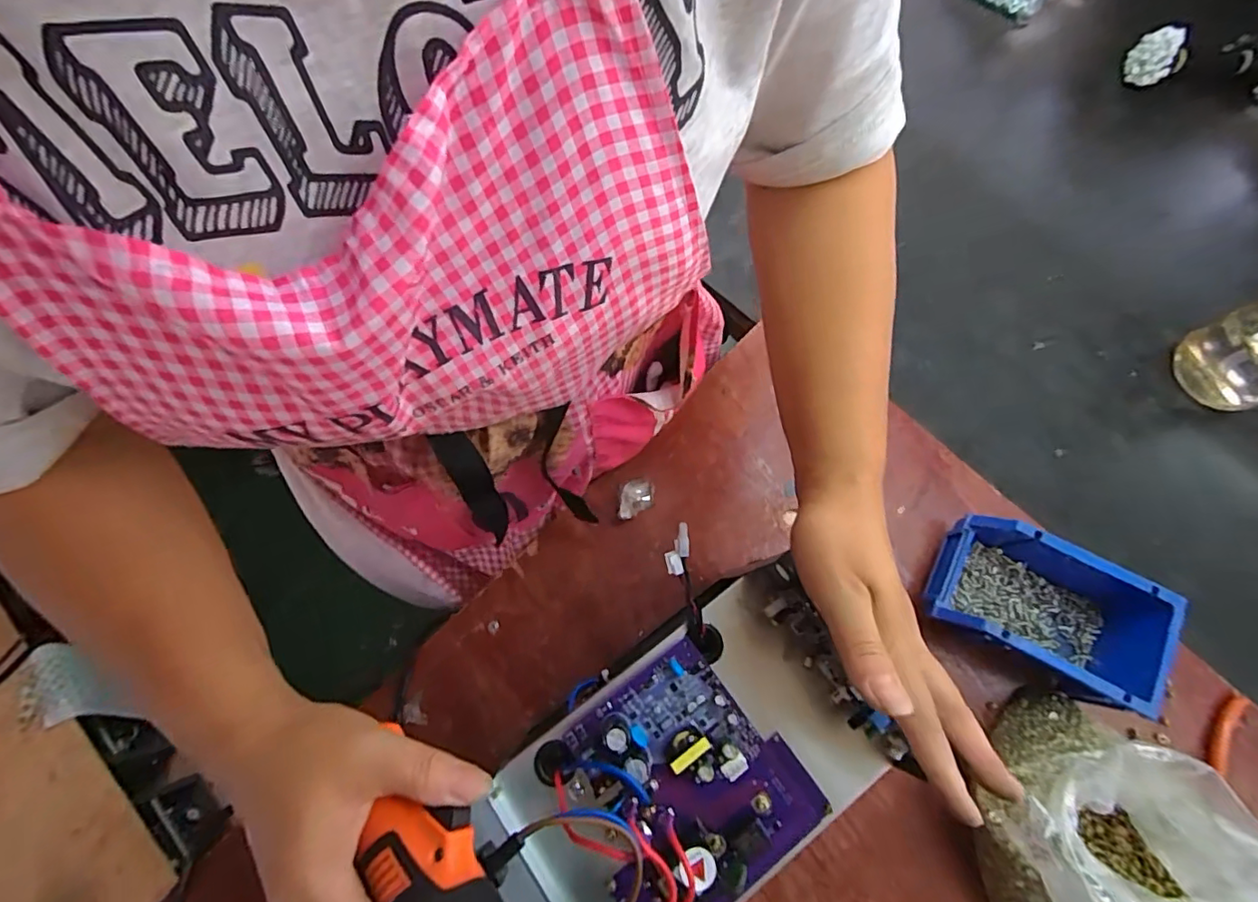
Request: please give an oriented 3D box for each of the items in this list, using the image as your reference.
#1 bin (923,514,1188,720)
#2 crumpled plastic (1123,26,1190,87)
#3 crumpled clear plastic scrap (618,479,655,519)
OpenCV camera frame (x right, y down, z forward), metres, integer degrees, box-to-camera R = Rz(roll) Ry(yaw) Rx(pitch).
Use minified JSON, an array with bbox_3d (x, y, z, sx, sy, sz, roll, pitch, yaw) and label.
[{"bbox_3d":[0.354,0.133,0.464,0.163,0.066,0.100,26,76,7],"label":"bin"},{"bbox_3d":[0.672,-0.502,0.699,0.056,0.049,0.040,41,79,10],"label":"crumpled plastic"},{"bbox_3d":[0.008,0.047,0.533,0.032,0.018,0.040,4,75,1],"label":"crumpled clear plastic scrap"}]

